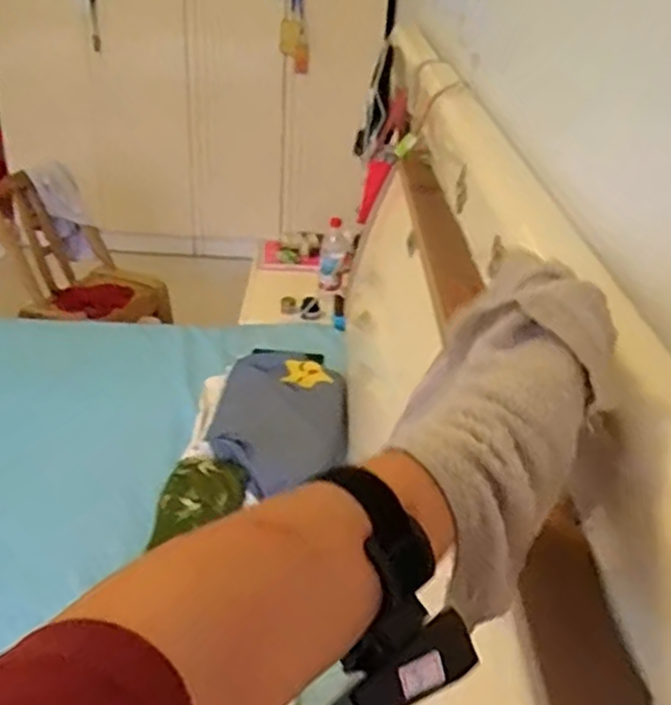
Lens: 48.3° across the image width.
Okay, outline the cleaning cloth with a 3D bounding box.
[{"bbox_3d":[0.100,0.028,0.430,0.102,0.078,0.218,15,59,11],"label":"cleaning cloth"}]

